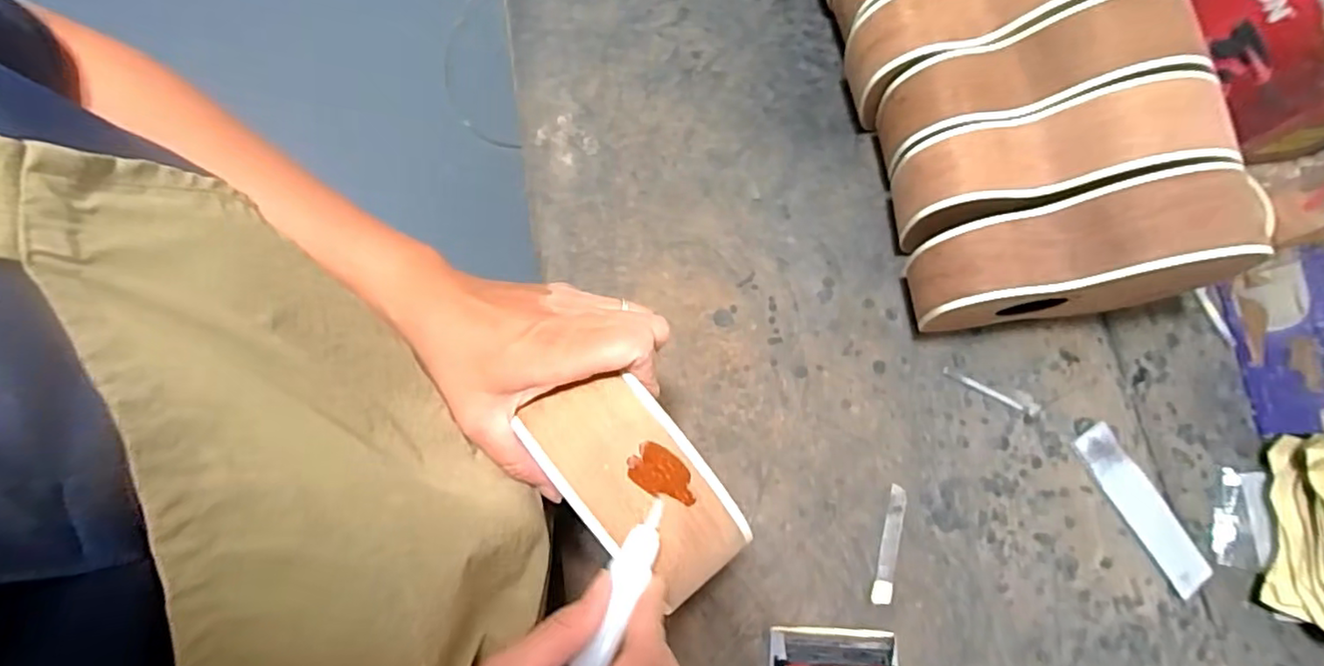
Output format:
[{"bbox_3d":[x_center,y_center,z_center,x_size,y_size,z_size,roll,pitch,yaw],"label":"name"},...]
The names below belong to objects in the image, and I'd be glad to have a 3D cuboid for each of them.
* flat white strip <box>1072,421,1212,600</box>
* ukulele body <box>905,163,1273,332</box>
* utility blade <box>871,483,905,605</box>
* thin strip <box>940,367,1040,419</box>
[{"bbox_3d":[0.425,0.154,0.562,0.043,0.007,0.150,-30,79,-6],"label":"flat white strip"},{"bbox_3d":[0.348,-0.058,0.517,0.283,0.181,0.087,-13,79,-4],"label":"ukulele body"},{"bbox_3d":[0.202,0.187,0.559,0.017,0.004,0.100,16,78,2],"label":"utility blade"},{"bbox_3d":[0.304,0.053,0.585,0.091,0.006,0.011,27,79,5],"label":"thin strip"}]

